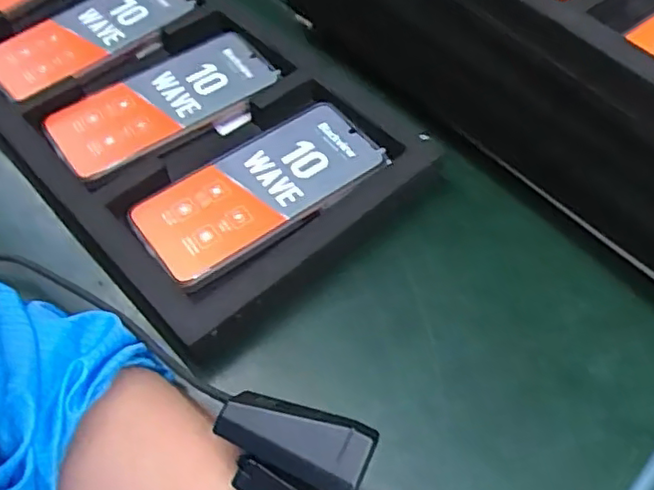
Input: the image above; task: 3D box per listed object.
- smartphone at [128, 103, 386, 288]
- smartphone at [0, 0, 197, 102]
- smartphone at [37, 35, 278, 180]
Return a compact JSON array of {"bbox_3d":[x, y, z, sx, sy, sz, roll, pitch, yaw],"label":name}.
[{"bbox_3d":[-0.047,-0.040,0.446,0.170,0.008,0.080,-33,62,-22],"label":"smartphone"},{"bbox_3d":[-0.198,-0.181,0.539,0.172,0.013,0.073,-35,63,-23],"label":"smartphone"},{"bbox_3d":[-0.125,-0.113,0.493,0.171,0.008,0.080,-31,62,-21],"label":"smartphone"}]

